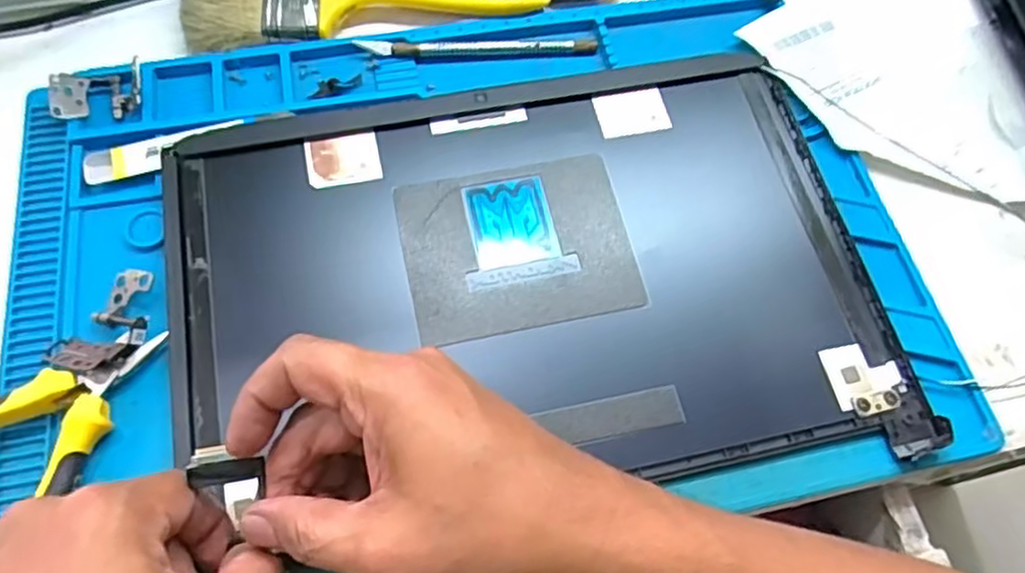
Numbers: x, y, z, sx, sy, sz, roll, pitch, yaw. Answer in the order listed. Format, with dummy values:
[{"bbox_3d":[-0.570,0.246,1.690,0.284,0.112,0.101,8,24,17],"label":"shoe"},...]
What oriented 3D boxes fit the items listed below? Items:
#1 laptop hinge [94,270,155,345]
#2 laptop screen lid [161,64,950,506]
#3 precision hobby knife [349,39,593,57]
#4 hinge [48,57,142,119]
[{"bbox_3d":[-0.192,0.009,0.350,0.033,0.011,0.035,1,65,-2],"label":"laptop hinge"},{"bbox_3d":[0.009,-0.016,0.375,0.366,0.009,0.229,-5,65,-5],"label":"laptop screen lid"},{"bbox_3d":[-0.021,-0.153,0.440,0.150,0.005,0.011,-3,65,-4],"label":"precision hobby knife"},{"bbox_3d":[-0.241,-0.113,0.405,0.050,0.018,0.026,-16,67,-10],"label":"hinge"}]

